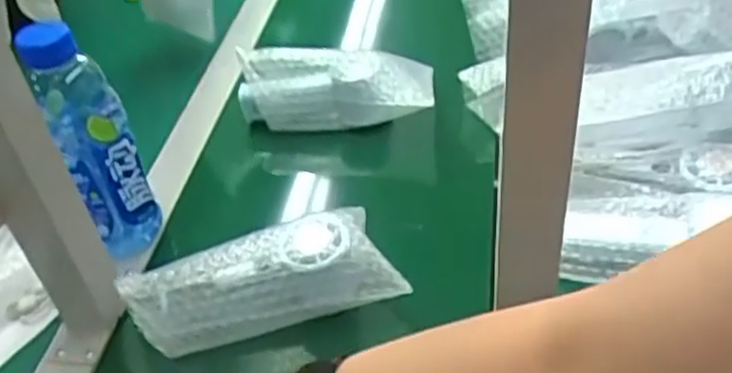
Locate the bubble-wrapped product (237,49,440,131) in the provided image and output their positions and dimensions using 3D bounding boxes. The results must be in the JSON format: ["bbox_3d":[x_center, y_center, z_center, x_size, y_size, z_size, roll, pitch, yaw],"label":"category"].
[{"bbox_3d":[-0.030,-0.099,0.740,0.202,0.074,0.064,2,45,10],"label":"bubble-wrapped product"}]

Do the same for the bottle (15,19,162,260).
[{"bbox_3d":[-0.224,-0.036,0.606,0.056,0.211,0.072,-22,46,-15],"label":"bottle"}]

